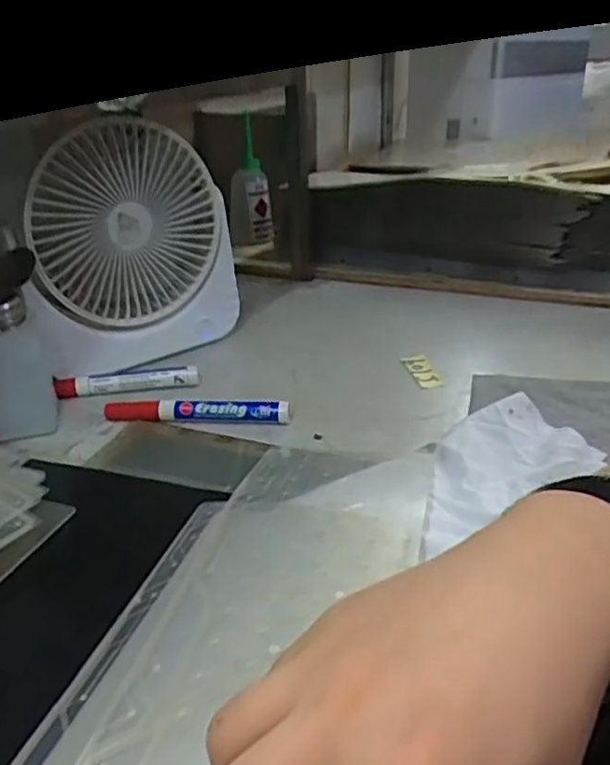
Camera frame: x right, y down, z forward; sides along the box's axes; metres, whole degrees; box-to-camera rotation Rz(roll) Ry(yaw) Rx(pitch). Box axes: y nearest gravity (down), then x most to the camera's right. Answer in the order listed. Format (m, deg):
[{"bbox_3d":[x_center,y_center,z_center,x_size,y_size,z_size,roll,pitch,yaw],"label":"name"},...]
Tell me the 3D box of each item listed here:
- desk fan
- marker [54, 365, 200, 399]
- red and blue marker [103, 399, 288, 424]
[{"bbox_3d":[-0.145,-0.103,0.537,0.177,0.183,0.057,-23,33,-34],"label":"desk fan"},{"bbox_3d":[-0.142,-0.001,0.525,0.111,0.016,0.015,-7,27,-7],"label":"marker"},{"bbox_3d":[-0.080,0.022,0.481,0.136,0.017,0.012,1,27,8],"label":"red and blue marker"}]

